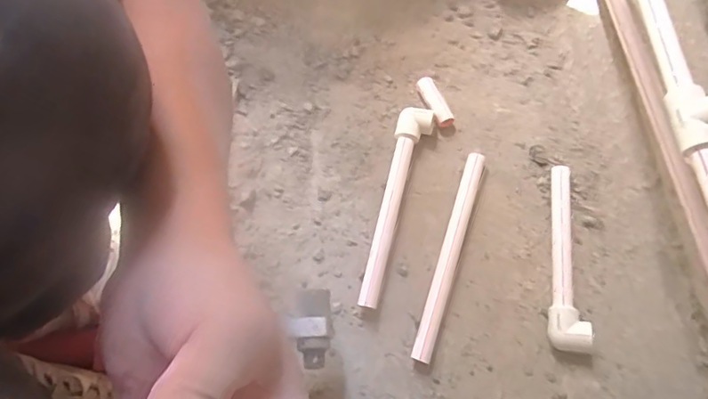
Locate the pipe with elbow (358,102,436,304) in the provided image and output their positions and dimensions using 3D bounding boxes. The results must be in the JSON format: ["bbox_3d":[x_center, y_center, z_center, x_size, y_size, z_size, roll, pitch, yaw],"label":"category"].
[{"bbox_3d":[0.044,0.004,0.617,0.038,0.026,0.237,15,70,7],"label":"pipe with elbow"}]

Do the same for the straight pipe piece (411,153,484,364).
[{"bbox_3d":[0.106,0.059,0.599,0.022,0.021,0.240,17,70,8],"label":"straight pipe piece"}]

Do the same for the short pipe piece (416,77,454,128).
[{"bbox_3d":[0.099,-0.119,0.668,0.018,0.017,0.071,-21,70,-6],"label":"short pipe piece"}]

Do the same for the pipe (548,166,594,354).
[{"bbox_3d":[0.229,0.063,0.582,0.036,0.033,0.195,6,69,4],"label":"pipe"}]

